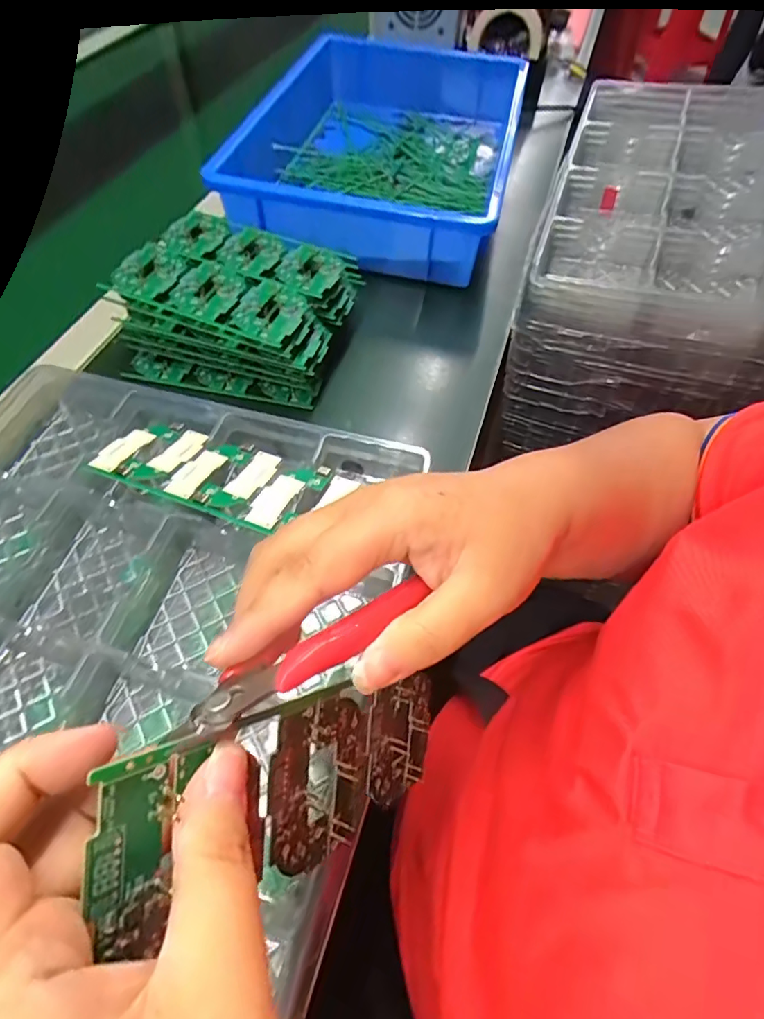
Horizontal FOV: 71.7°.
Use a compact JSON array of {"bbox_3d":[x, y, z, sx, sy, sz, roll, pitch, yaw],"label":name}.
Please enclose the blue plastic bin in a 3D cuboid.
[{"bbox_3d":[0.007,-0.427,0.618,0.275,0.083,0.414,12,56,6],"label":"blue plastic bin"}]

